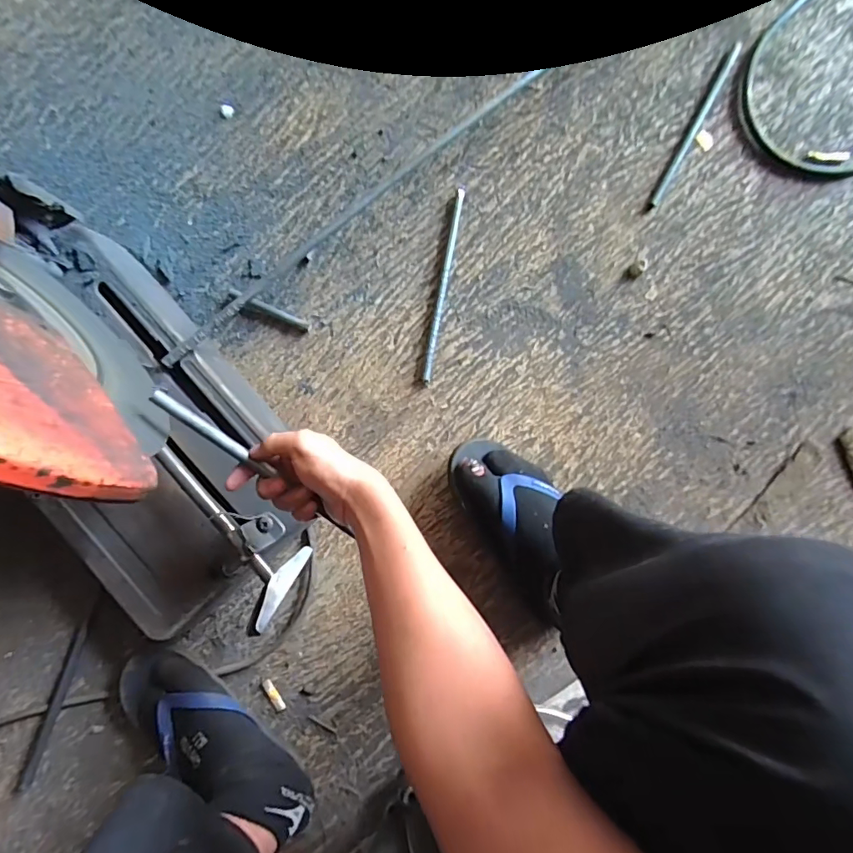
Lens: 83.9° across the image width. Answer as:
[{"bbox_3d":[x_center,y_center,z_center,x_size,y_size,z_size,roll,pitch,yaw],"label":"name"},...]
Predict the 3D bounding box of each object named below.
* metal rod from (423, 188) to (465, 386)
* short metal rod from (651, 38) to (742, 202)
[{"bbox_3d":[0.022,-0.181,0.615,0.011,0.010,0.253,10,87,0],"label":"metal rod"},{"bbox_3d":[0.358,-0.397,0.623,0.009,0.008,0.239,29,87,1],"label":"short metal rod"}]

